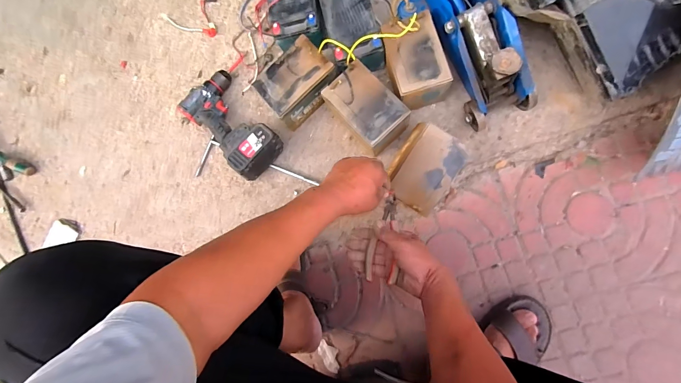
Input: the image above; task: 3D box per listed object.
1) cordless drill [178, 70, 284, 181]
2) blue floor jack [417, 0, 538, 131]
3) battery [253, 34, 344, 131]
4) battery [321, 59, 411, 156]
[{"bbox_3d":[-0.235,-0.150,0.718,0.245,0.086,0.137,43,90,11],"label":"cordless drill"},{"bbox_3d":[0.215,-0.347,0.617,0.128,0.134,0.434,-25,78,5],"label":"blue floor jack"},{"bbox_3d":[-0.086,-0.224,0.699,0.153,0.107,0.105,-41,77,1],"label":"battery"},{"bbox_3d":[0.053,-0.159,0.664,0.101,0.106,0.156,-44,77,0],"label":"battery"}]

